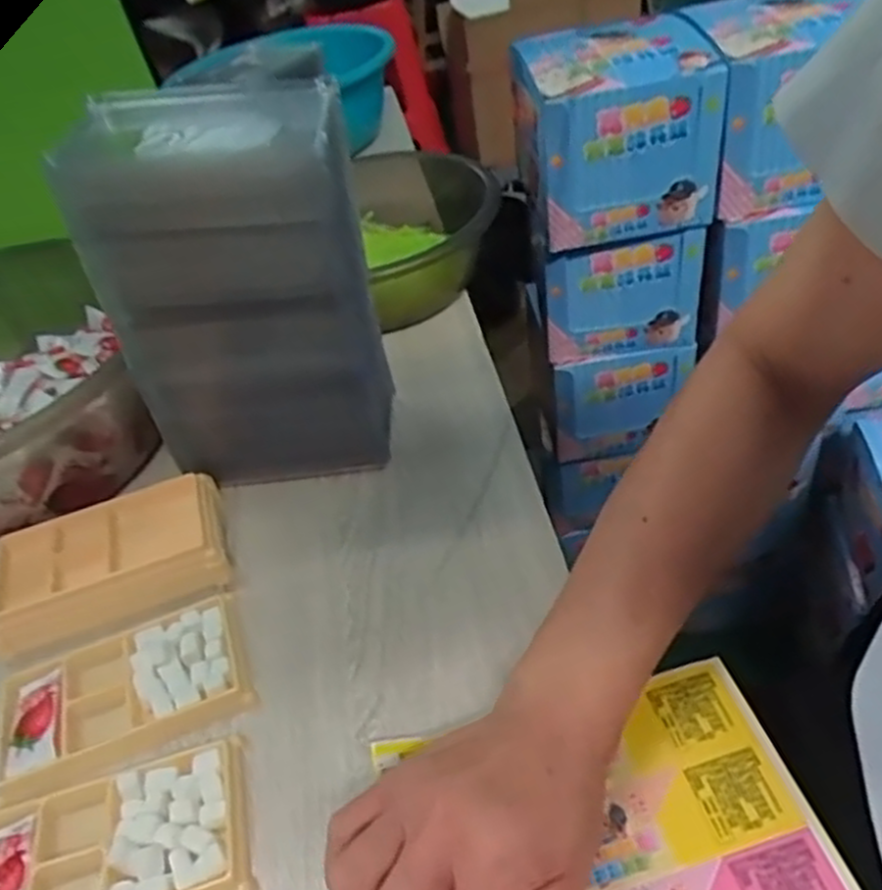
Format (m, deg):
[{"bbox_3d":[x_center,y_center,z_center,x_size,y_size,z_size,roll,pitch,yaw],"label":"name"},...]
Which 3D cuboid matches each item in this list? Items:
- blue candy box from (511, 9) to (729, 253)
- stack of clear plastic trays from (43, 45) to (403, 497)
[{"bbox_3d":[0.146,-0.281,0.685,0.156,0.135,0.171,-11,42,3],"label":"blue candy box"},{"bbox_3d":[-0.116,-0.084,0.477,0.144,0.225,0.093,-5,40,1],"label":"stack of clear plastic trays"}]

